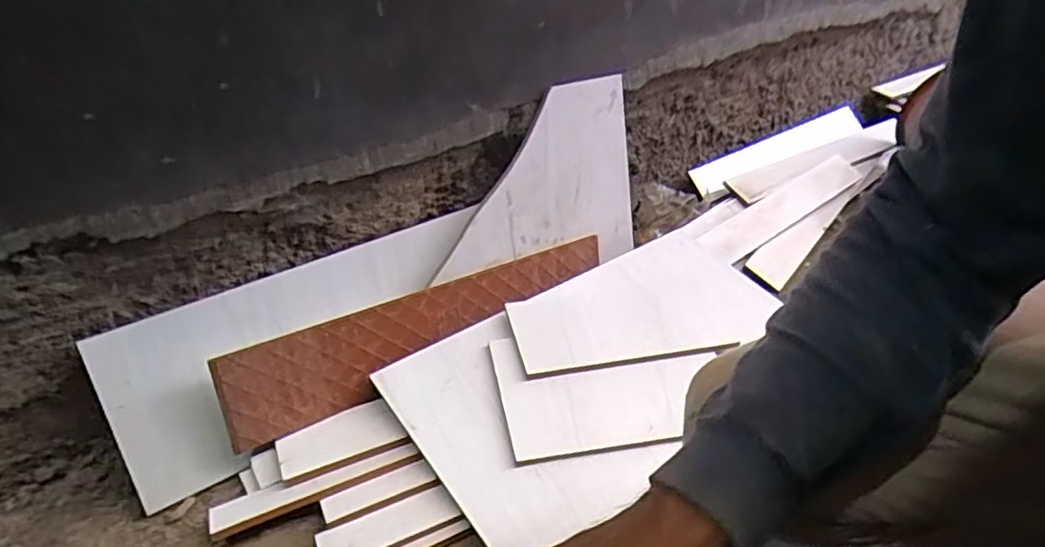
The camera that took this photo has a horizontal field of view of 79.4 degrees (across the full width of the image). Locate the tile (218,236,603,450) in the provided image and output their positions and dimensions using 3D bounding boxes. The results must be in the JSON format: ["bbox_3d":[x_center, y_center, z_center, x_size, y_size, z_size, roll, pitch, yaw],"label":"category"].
[{"bbox_3d":[-0.096,0.063,0.754,0.496,0.103,0.016,-19,23,-31],"label":"tile"}]

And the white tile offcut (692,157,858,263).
[{"bbox_3d":[0.437,-0.114,1.037,0.433,0.015,0.063,-26,72,-32],"label":"white tile offcut"}]

